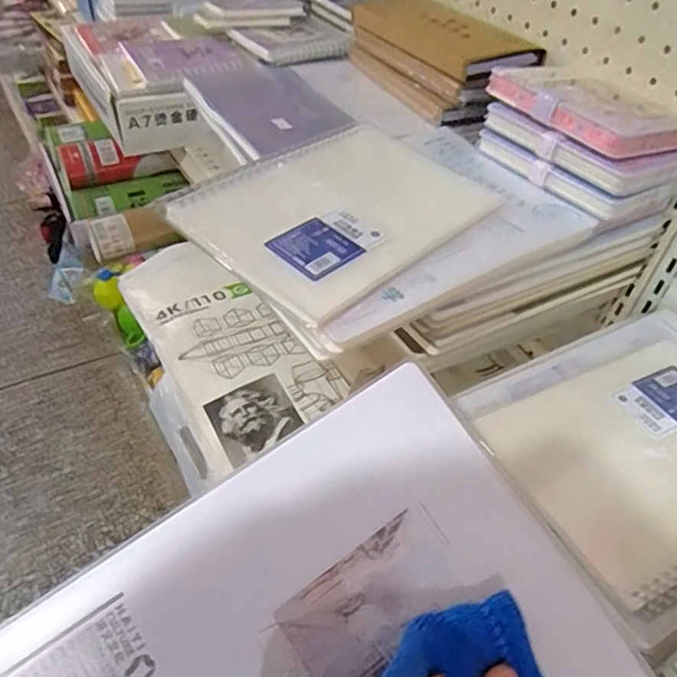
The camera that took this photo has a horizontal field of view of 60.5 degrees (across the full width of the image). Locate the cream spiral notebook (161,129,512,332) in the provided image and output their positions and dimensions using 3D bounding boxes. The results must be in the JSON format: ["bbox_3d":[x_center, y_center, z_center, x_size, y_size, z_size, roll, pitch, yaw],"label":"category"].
[{"bbox_3d":[0.004,-0.098,0.418,0.149,0.014,0.222,36,51,27],"label":"cream spiral notebook"}]

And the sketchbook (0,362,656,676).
[{"bbox_3d":[-0.015,0.148,0.248,0.257,0.015,0.183,-31,79,-16],"label":"sketchbook"}]

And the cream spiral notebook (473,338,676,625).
[{"bbox_3d":[0.219,0.077,0.398,0.206,0.012,0.152,-16,49,-22],"label":"cream spiral notebook"}]

